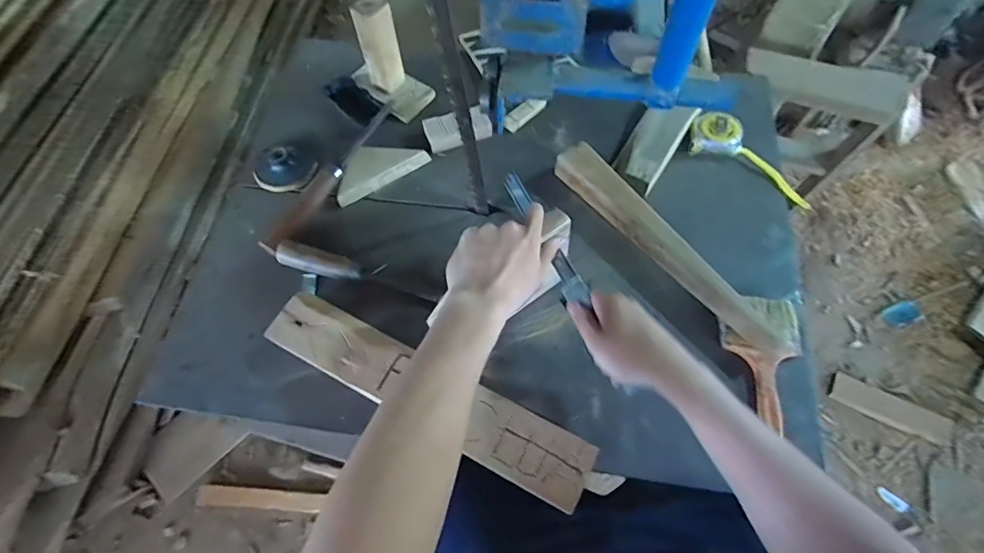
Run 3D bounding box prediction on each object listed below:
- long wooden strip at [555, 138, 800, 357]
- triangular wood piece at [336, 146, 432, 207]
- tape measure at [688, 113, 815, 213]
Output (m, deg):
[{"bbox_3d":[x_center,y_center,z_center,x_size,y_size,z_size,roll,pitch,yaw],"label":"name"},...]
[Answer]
[{"bbox_3d":[0.223,-0.038,0.621,0.049,0.055,0.372,-34,68,-14],"label":"long wooden strip"},{"bbox_3d":[-0.172,-0.159,0.706,0.143,0.023,0.073,-35,68,-15],"label":"triangular wood piece"},{"bbox_3d":[0.381,-0.173,0.691,0.196,0.038,0.064,33,69,16],"label":"tape measure"}]

